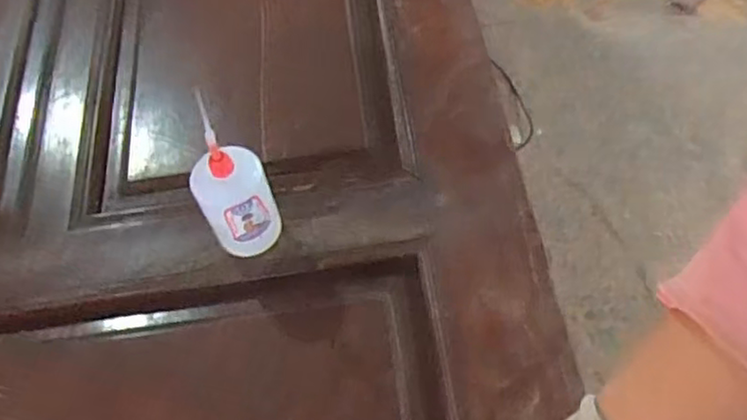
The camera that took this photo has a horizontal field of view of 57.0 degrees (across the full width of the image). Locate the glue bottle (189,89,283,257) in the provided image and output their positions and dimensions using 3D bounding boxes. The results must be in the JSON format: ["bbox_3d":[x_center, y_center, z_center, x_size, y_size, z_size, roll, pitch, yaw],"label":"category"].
[{"bbox_3d":[-0.104,-0.009,0.530,0.057,0.122,0.057,-29,61,-14],"label":"glue bottle"}]

